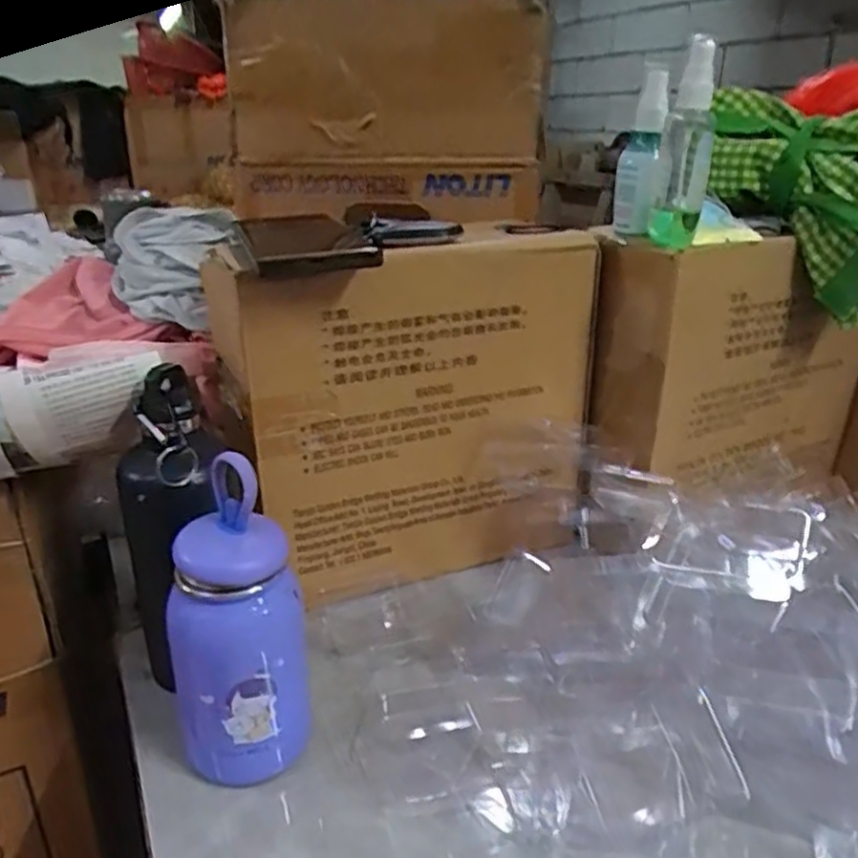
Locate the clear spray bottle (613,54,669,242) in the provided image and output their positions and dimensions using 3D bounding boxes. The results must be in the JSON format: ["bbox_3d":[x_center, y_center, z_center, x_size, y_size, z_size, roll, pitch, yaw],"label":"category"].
[{"bbox_3d":[0.160,-0.208,0.539,0.032,0.121,0.037,7,24,14],"label":"clear spray bottle"}]

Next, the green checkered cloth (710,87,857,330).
[{"bbox_3d":[0.315,-0.178,0.576,0.183,0.154,0.083,13,26,26],"label":"green checkered cloth"}]

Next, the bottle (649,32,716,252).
[{"bbox_3d":[0.188,-0.204,0.520,0.032,0.135,0.034,12,25,23],"label":"bottle"}]

